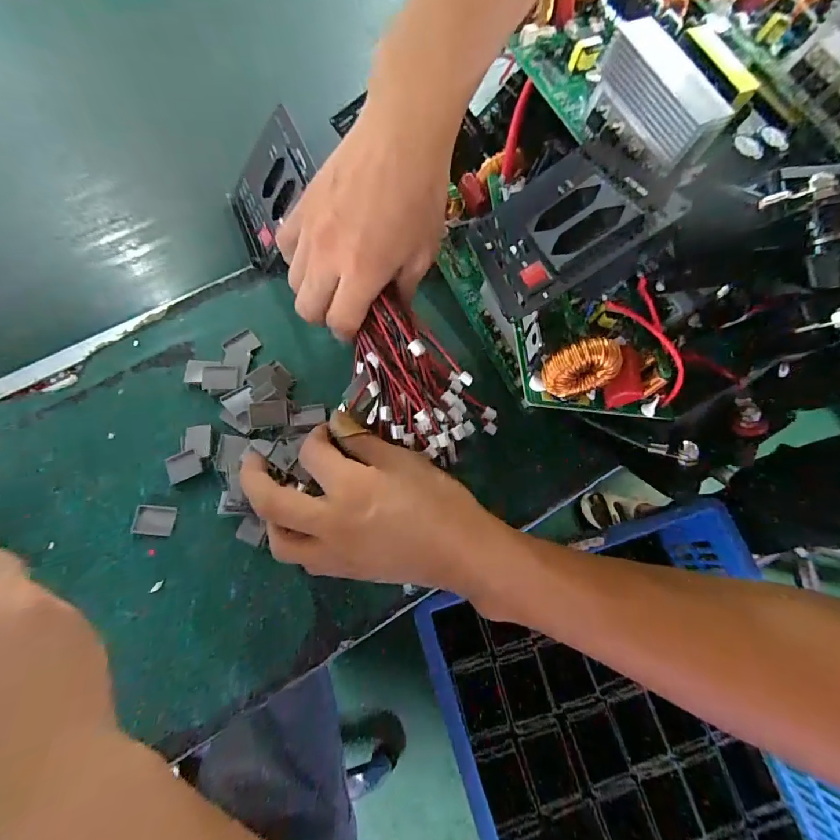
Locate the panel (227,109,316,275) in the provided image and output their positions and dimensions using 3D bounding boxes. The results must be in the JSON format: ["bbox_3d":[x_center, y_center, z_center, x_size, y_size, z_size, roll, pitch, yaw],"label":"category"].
[{"bbox_3d":[-0.120,-0.182,0.345,0.092,0.007,0.088,-38,70,32],"label":"panel"}]

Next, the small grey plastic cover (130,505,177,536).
[{"bbox_3d":[-0.176,0.067,0.289,0.024,0.006,0.018,5,71,0],"label":"small grey plastic cover"}]

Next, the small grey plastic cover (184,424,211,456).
[{"bbox_3d":[-0.153,0.014,0.300,0.016,0.004,0.024,-9,72,-5],"label":"small grey plastic cover"}]

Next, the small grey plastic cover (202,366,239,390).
[{"bbox_3d":[-0.143,-0.030,0.314,0.025,0.007,0.017,2,71,-1],"label":"small grey plastic cover"}]

